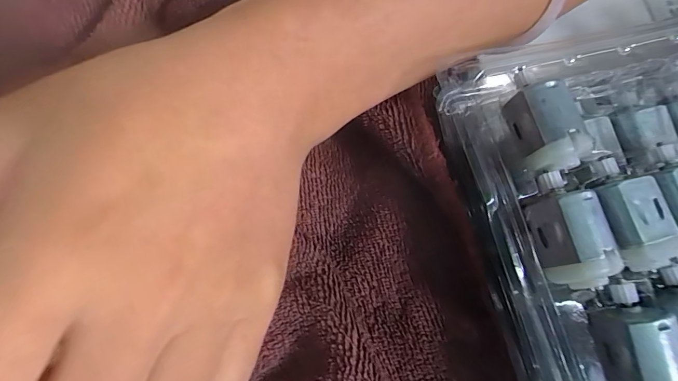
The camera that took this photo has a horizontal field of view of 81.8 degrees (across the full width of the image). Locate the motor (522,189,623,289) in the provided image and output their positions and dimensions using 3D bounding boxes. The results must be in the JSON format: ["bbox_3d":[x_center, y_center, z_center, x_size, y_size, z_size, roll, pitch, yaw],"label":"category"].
[{"bbox_3d":[0.068,0.014,0.113,0.016,0.015,0.027,-16,76,-6],"label":"motor"}]

